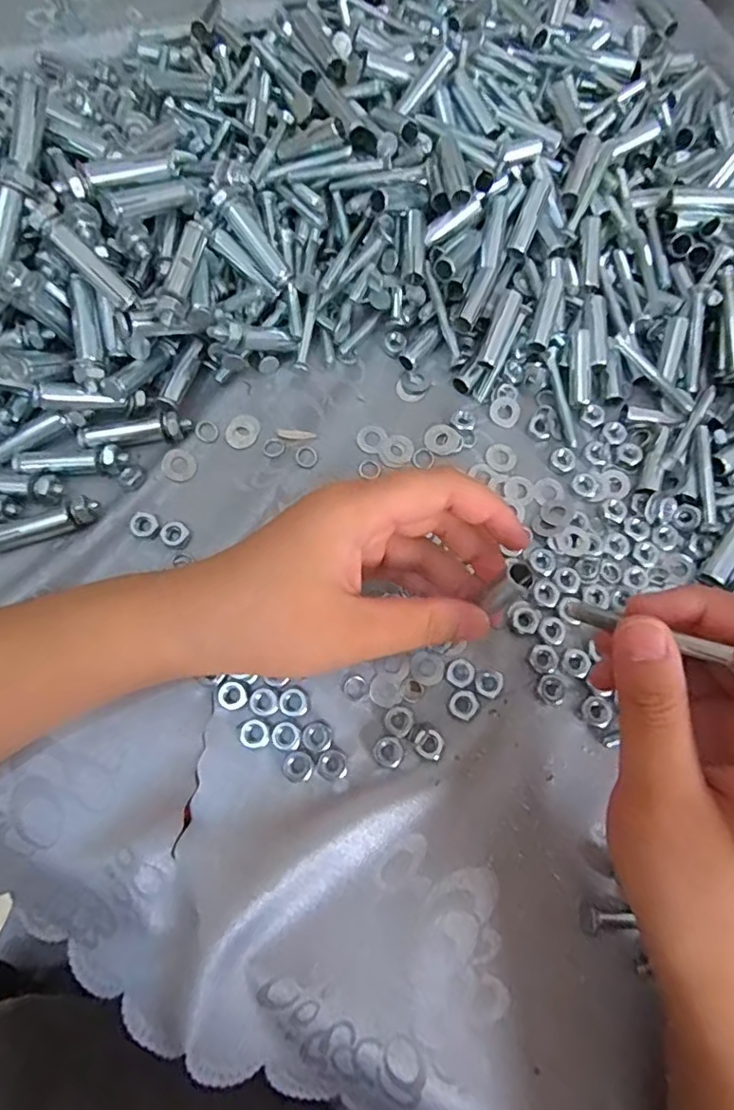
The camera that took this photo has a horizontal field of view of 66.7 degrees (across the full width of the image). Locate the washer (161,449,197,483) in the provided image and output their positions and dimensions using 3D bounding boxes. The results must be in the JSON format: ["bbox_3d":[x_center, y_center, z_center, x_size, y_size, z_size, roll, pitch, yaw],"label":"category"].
[{"bbox_3d":[-0.097,-0.046,0.288,0.017,0.004,0.017,2,84,-21],"label":"washer"}]

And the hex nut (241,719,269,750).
[{"bbox_3d":[-0.051,0.081,0.250,0.012,0.004,0.012,-16,75,-7],"label":"hex nut"}]

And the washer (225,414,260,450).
[{"bbox_3d":[-0.066,-0.066,0.297,0.016,0.004,0.020,23,74,4],"label":"washer"}]

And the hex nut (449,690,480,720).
[{"bbox_3d":[0.045,0.069,0.258,0.013,0.004,0.013,30,75,6],"label":"hex nut"}]

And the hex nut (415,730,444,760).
[{"bbox_3d":[0.028,0.086,0.252,0.013,0.004,0.013,10,73,0],"label":"hex nut"}]

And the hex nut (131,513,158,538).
[{"bbox_3d":[-0.111,-0.015,0.276,0.012,0.004,0.012,3,73,-2],"label":"hex nut"}]

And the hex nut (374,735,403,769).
[{"bbox_3d":[0.010,0.089,0.251,0.013,0.004,0.014,29,74,6],"label":"hex nut"}]

